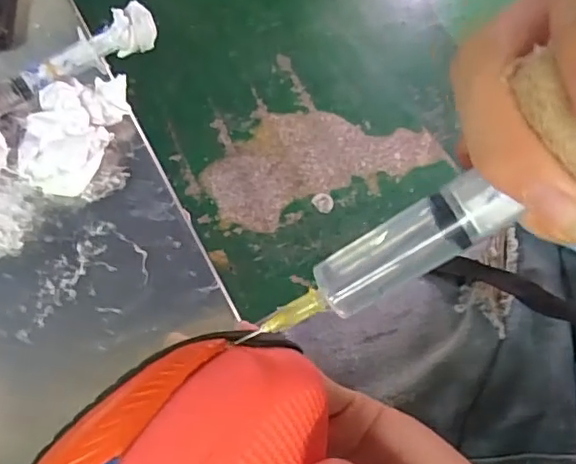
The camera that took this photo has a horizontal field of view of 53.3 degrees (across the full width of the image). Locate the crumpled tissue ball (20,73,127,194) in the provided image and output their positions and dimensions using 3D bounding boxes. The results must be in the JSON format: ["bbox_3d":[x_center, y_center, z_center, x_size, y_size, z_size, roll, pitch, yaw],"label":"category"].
[{"bbox_3d":[-0.126,-0.058,0.333,0.045,0.022,0.075,16,61,5],"label":"crumpled tissue ball"}]

